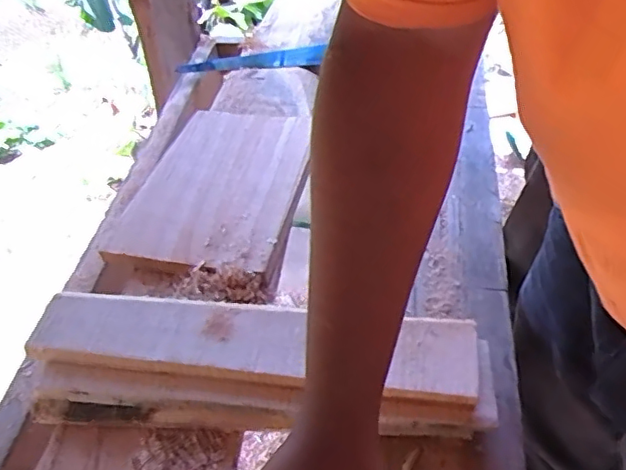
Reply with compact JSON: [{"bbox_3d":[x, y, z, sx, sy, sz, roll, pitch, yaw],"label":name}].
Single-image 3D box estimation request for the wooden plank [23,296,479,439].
[{"bbox_3d":[-0.058,0.119,0.528,0.407,0.058,0.102,1,45,7],"label":"wooden plank"}]

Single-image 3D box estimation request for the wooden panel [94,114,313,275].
[{"bbox_3d":[-0.116,-0.079,0.766,0.197,0.032,0.330,6,45,12],"label":"wooden panel"}]

